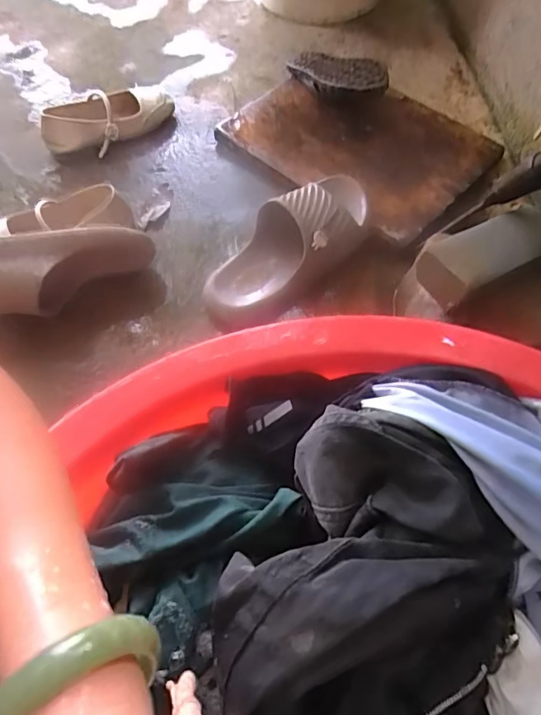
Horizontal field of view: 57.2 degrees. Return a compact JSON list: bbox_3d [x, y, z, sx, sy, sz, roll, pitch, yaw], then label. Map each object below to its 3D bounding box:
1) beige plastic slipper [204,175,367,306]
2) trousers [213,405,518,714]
[{"bbox_3d":[0.031,-0.155,0.657,0.252,0.091,0.083,-40,70,-21],"label":"beige plastic slipper"},{"bbox_3d":[0.073,0.184,0.334,0.222,0.094,0.231,36,66,16],"label":"trousers"}]

